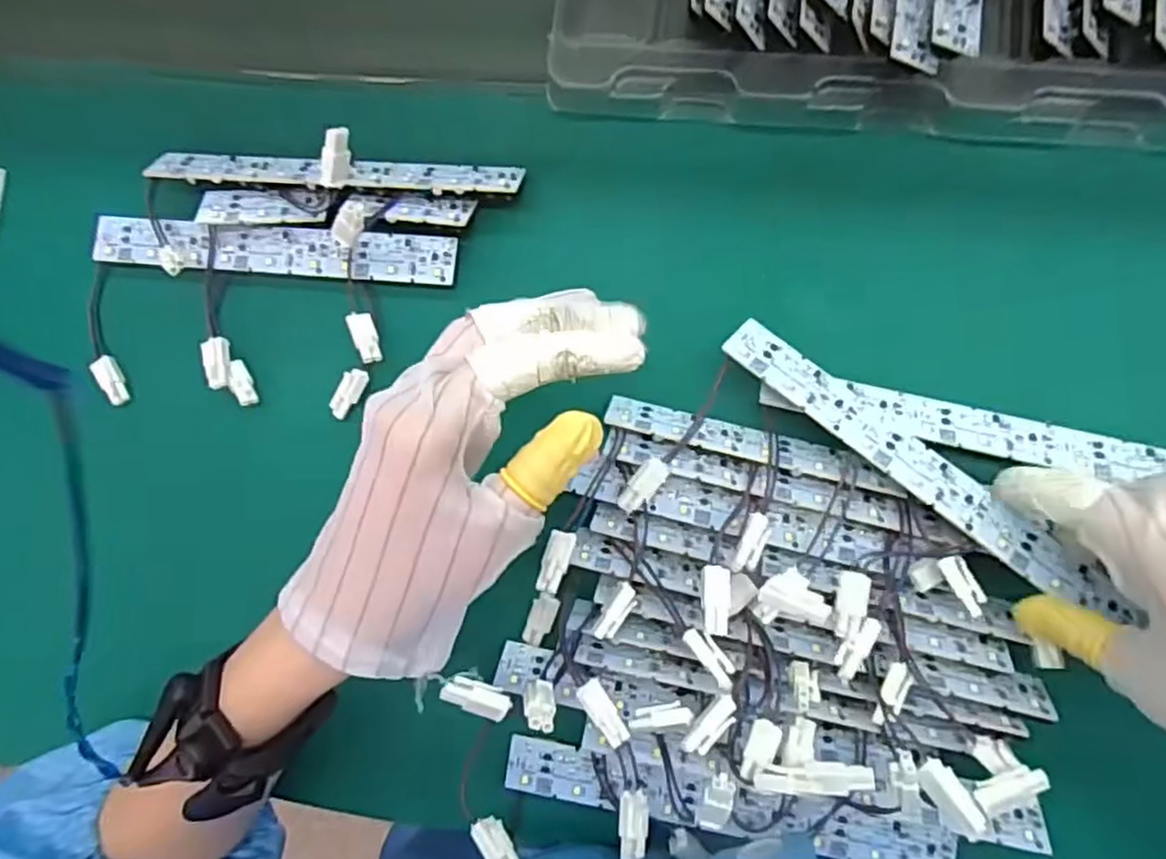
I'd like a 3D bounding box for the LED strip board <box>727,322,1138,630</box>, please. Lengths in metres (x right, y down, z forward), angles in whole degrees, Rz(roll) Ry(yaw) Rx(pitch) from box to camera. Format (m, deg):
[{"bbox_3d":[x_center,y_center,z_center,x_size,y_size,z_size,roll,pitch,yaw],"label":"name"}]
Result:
[{"bbox_3d":[0.139,0.013,0.302,0.182,0.004,0.026,40,65,14],"label":"LED strip board"}]

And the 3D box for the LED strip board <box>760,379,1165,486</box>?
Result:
[{"bbox_3d":[0.174,-0.002,0.314,0.187,0.010,0.027,10,58,6],"label":"LED strip board"}]

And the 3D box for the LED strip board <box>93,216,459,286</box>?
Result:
[{"bbox_3d":[-0.159,-0.092,0.367,0.192,0.012,0.027,5,83,6],"label":"LED strip board"}]

